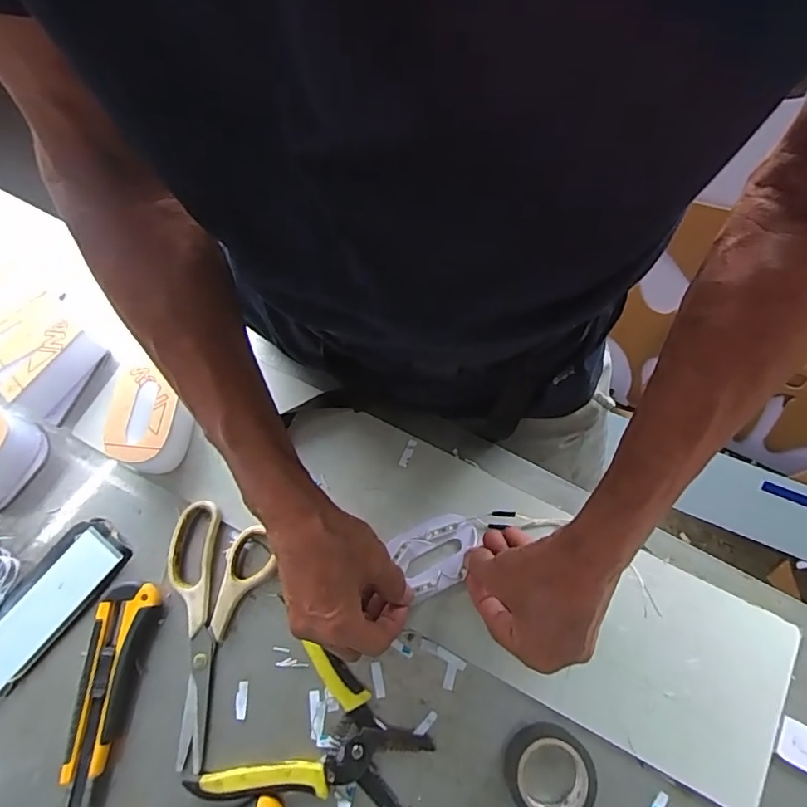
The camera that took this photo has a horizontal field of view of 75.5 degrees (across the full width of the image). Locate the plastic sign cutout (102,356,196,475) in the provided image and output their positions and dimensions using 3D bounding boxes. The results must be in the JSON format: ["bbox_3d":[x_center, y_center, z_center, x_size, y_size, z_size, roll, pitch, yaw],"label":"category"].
[{"bbox_3d":[-0.212,0.013,0.443,0.054,0.048,0.085,-2,71,1],"label":"plastic sign cutout"}]

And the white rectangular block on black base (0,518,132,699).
[{"bbox_3d":[-0.285,0.160,0.415,0.054,0.012,0.140,37,76,13],"label":"white rectangular block on black base"}]

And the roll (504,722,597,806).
[{"bbox_3d":[0.103,0.261,0.366,0.058,0.023,0.056,-1,71,2],"label":"roll"}]

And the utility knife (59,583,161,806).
[{"bbox_3d":[-0.222,0.216,0.388,0.040,0.019,0.152,8,72,5],"label":"utility knife"}]

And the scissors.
[{"bbox_3d":[-0.161,0.173,0.406,0.083,0.014,0.180,12,72,6],"label":"scissors"}]

